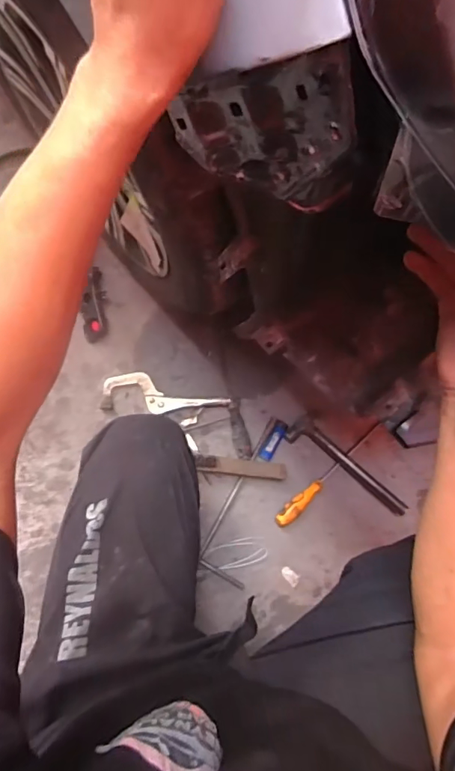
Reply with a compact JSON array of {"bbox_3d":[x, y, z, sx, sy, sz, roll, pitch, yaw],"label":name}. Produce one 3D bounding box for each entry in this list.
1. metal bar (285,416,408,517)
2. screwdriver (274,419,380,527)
[{"bbox_3d":[0.226,0.145,0.877,0.250,0.021,0.060,34,78,10],"label":"metal bar"},{"bbox_3d":[0.190,0.158,0.869,0.273,0.022,0.026,-42,78,-10],"label":"screwdriver"}]

